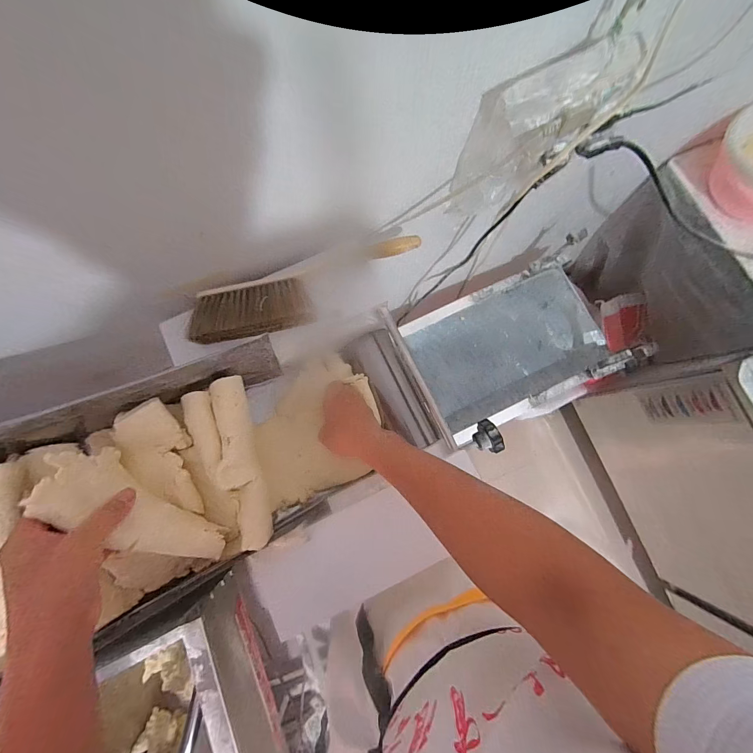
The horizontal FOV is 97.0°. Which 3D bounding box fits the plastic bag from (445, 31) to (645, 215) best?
[{"bbox_3d":[0.207,-0.314,0.467,0.176,0.238,0.042,-9,80,-1],"label":"plastic bag"}]

